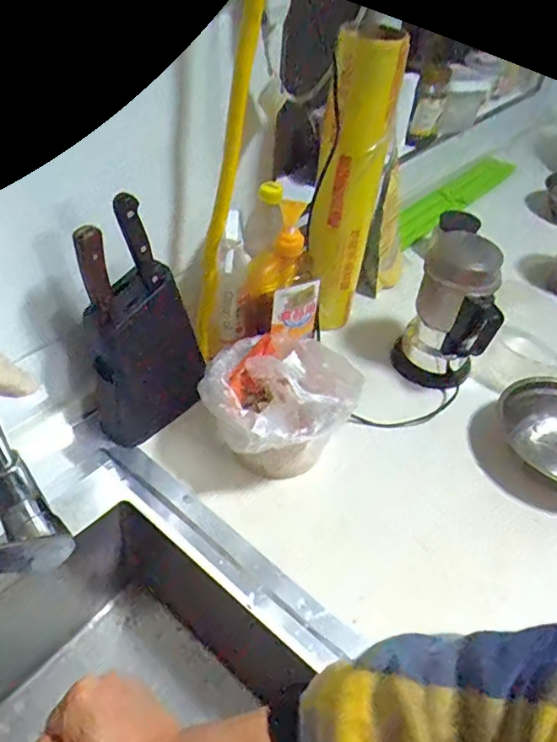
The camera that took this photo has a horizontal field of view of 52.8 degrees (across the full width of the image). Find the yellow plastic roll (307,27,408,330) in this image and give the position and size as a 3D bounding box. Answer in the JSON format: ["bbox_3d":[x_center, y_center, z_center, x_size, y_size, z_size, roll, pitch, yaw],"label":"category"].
[{"bbox_3d":[0.092,-0.230,0.756,0.081,0.387,0.060,12,44,6],"label":"yellow plastic roll"}]

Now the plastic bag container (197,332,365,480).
[{"bbox_3d":[-0.008,0.044,0.685,0.161,0.128,0.161,3,44,-3],"label":"plastic bag container"}]

